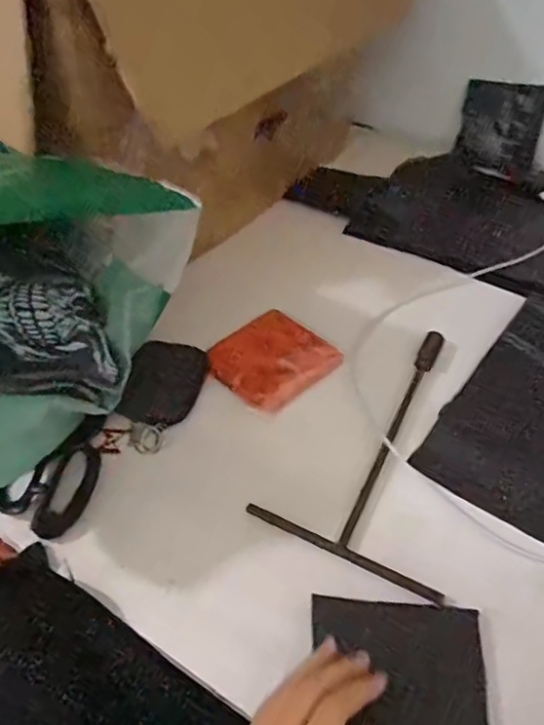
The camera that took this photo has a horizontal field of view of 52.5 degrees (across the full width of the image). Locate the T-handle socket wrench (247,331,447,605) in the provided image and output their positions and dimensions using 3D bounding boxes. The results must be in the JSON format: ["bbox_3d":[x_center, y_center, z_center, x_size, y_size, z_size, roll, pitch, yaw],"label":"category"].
[{"bbox_3d":[0.124,0.070,0.561,0.174,0.020,0.291,21,51,18],"label":"T-handle socket wrench"}]

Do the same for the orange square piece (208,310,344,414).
[{"bbox_3d":[-0.003,-0.003,0.636,0.113,0.024,0.125,36,57,28],"label":"orange square piece"}]

